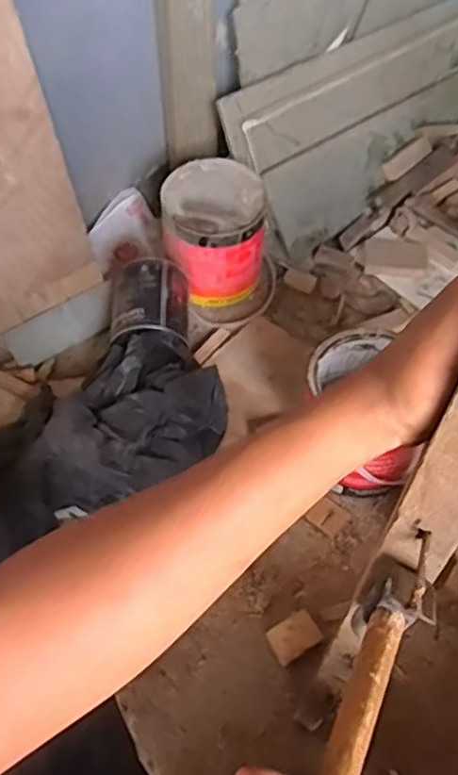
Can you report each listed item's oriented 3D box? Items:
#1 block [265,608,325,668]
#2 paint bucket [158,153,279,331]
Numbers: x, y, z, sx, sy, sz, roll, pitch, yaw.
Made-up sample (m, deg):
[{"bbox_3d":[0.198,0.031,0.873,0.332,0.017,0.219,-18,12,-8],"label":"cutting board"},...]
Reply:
[{"bbox_3d":[0.073,0.275,0.748,0.053,0.016,0.042,-26,59,-18],"label":"block"},{"bbox_3d":[-0.018,-0.213,1.005,0.152,0.161,0.178,2,55,1],"label":"paint bucket"}]

